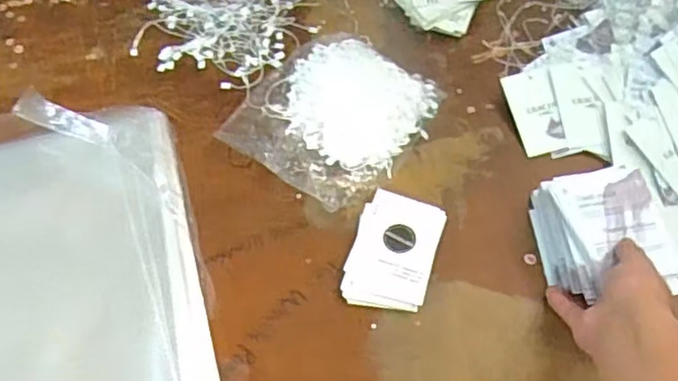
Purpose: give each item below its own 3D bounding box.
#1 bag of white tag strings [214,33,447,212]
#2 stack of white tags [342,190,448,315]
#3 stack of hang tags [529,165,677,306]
[{"bbox_3d":[-0.008,-0.081,0.656,0.171,0.030,0.175,31,65,19],"label":"bag of white tag strings"},{"bbox_3d":[0.050,0.054,0.584,0.074,0.017,0.108,15,61,11],"label":"stack of white tags"},{"bbox_3d":[0.226,0.043,0.555,0.093,0.058,0.118,-9,59,-3],"label":"stack of hang tags"}]

